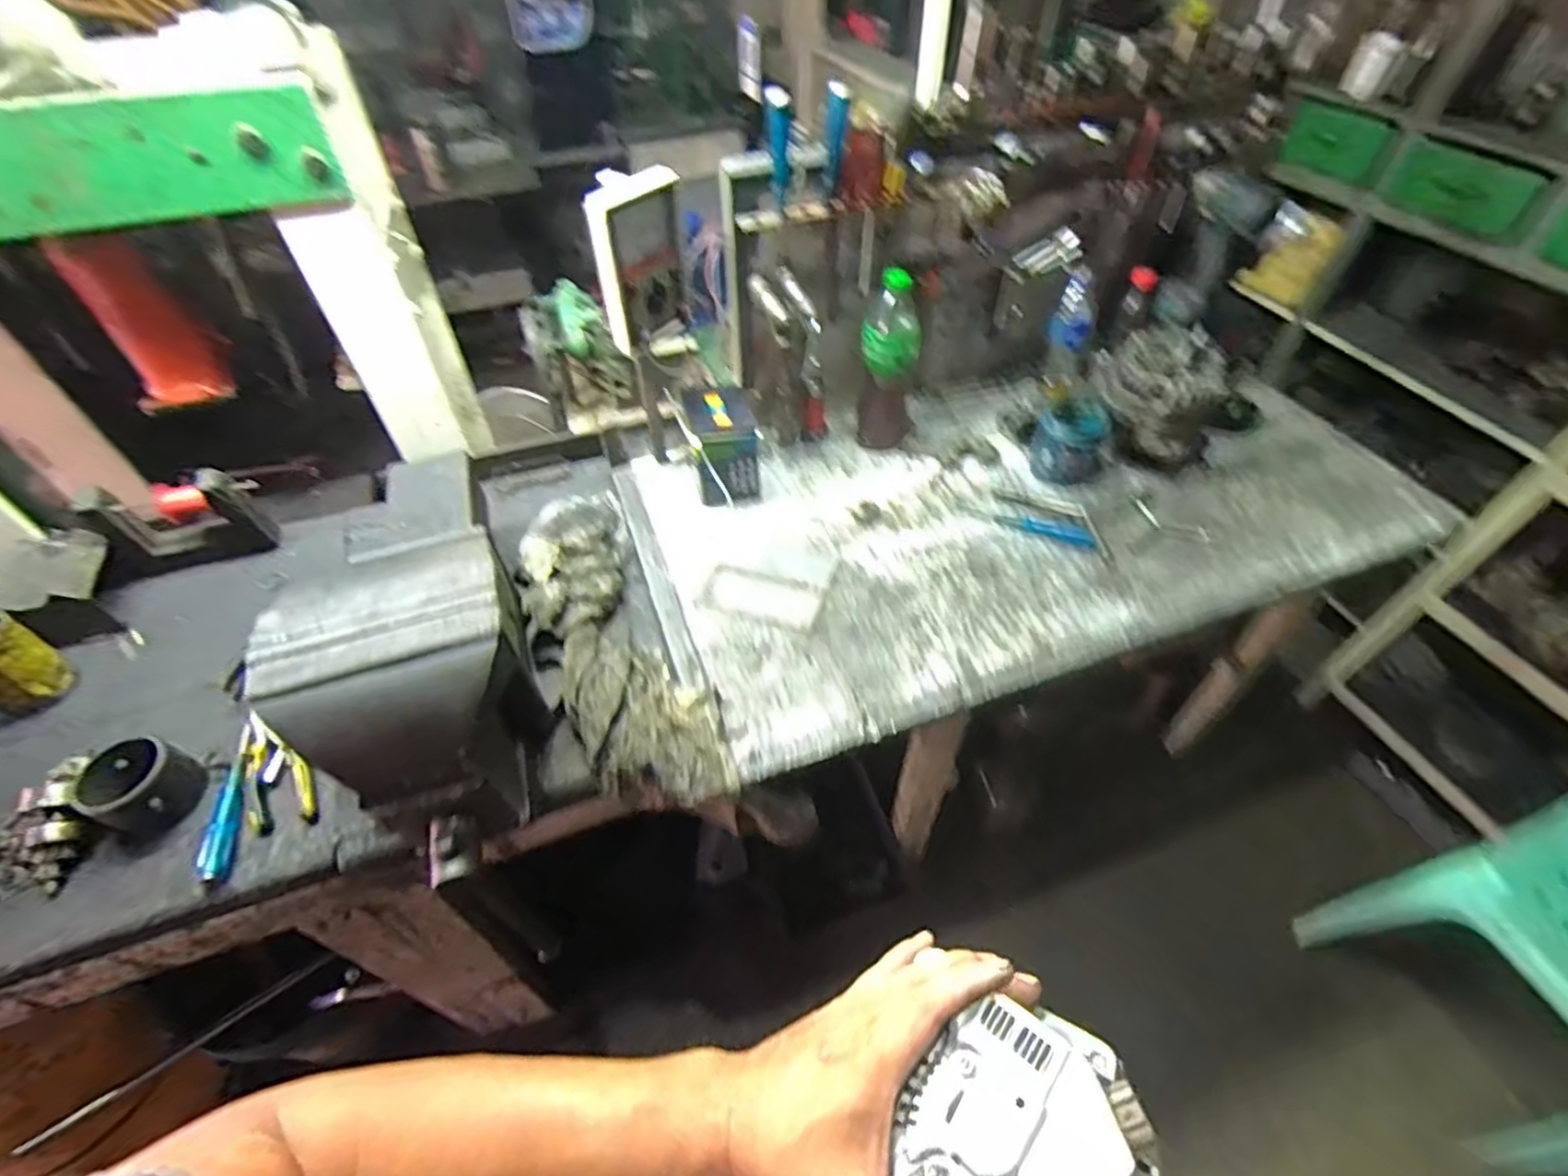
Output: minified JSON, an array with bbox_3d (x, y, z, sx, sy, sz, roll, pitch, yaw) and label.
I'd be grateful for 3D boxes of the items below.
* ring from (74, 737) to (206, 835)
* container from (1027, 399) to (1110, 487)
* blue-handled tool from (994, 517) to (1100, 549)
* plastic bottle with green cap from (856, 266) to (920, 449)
[{"bbox_3d":[-0.673,0.210,0.709,0.092,0.060,0.082,15,50,13],"label":"ring"},{"bbox_3d":[0.431,-0.219,1.017,0.098,0.104,0.096,0,49,0],"label":"container"},{"bbox_3d":[0.374,-0.085,0.965,0.138,0.024,0.022,21,52,18],"label":"blue-handled tool"},{"bbox_3d":[0.157,-0.329,1.007,0.081,0.266,0.082,9,49,8],"label":"plastic bottle with green cap"}]

